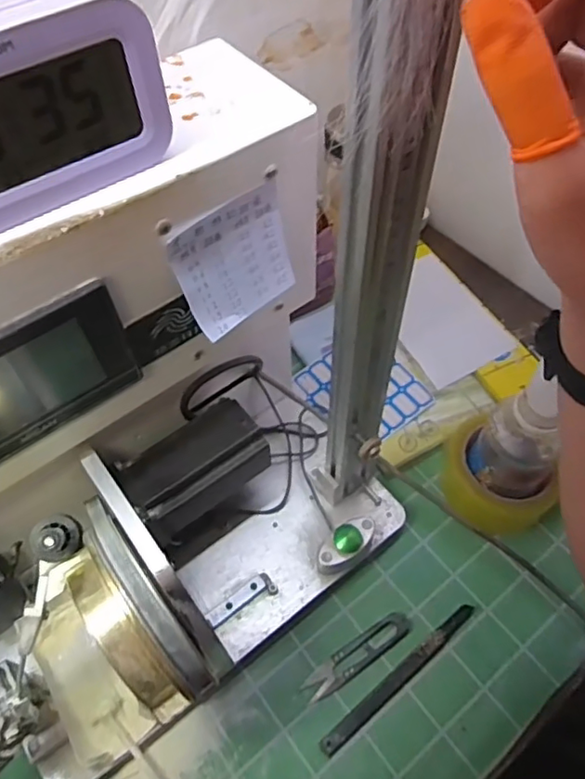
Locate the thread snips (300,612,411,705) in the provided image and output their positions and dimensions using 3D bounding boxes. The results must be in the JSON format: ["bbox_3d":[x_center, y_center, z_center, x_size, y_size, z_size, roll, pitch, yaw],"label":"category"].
[{"bbox_3d":[0.054,0.219,0.482,0.101,0.011,0.023,-30,61,-17],"label":"thread snips"}]

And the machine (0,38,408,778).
[{"bbox_3d":[-0.097,0.051,0.384,0.348,0.325,0.241,-37,64,-21],"label":"machine"}]

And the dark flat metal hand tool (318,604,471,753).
[{"bbox_3d":[0.088,0.231,0.471,0.162,0.010,0.014,-35,63,-20],"label":"dark flat metal hand tool"}]

